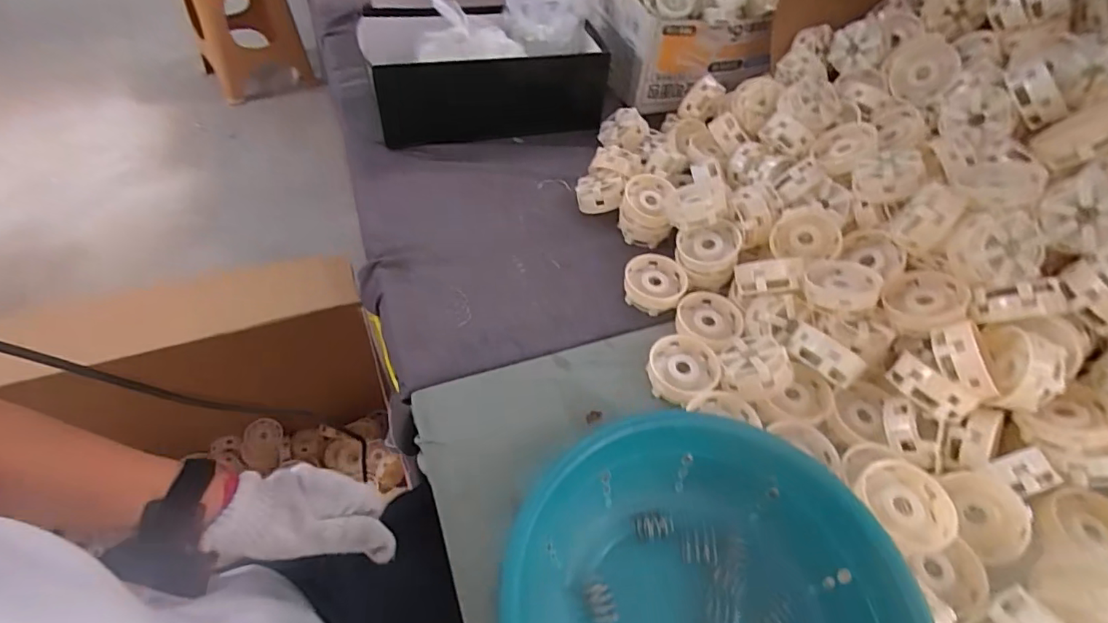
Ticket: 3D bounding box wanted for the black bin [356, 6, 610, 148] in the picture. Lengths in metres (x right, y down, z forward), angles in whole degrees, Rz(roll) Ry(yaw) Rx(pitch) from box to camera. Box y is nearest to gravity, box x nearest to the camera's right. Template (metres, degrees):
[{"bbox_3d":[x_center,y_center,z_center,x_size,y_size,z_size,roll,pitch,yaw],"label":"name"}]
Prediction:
[{"bbox_3d":[-0.111,-0.376,0.803,0.336,0.113,0.217,-11,53,-13],"label":"black bin"}]

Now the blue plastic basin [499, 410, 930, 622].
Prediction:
[{"bbox_3d":[0.101,0.211,0.358,0.258,0.090,0.255,2,51,-2],"label":"blue plastic basin"}]

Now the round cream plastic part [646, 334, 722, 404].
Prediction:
[{"bbox_3d":[0.124,0.059,0.512,0.066,0.027,0.073,30,55,19],"label":"round cream plastic part"}]

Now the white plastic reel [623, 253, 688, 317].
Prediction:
[{"bbox_3d":[0.110,-0.030,0.580,0.065,0.027,0.067,2,51,-2],"label":"white plastic reel"}]

